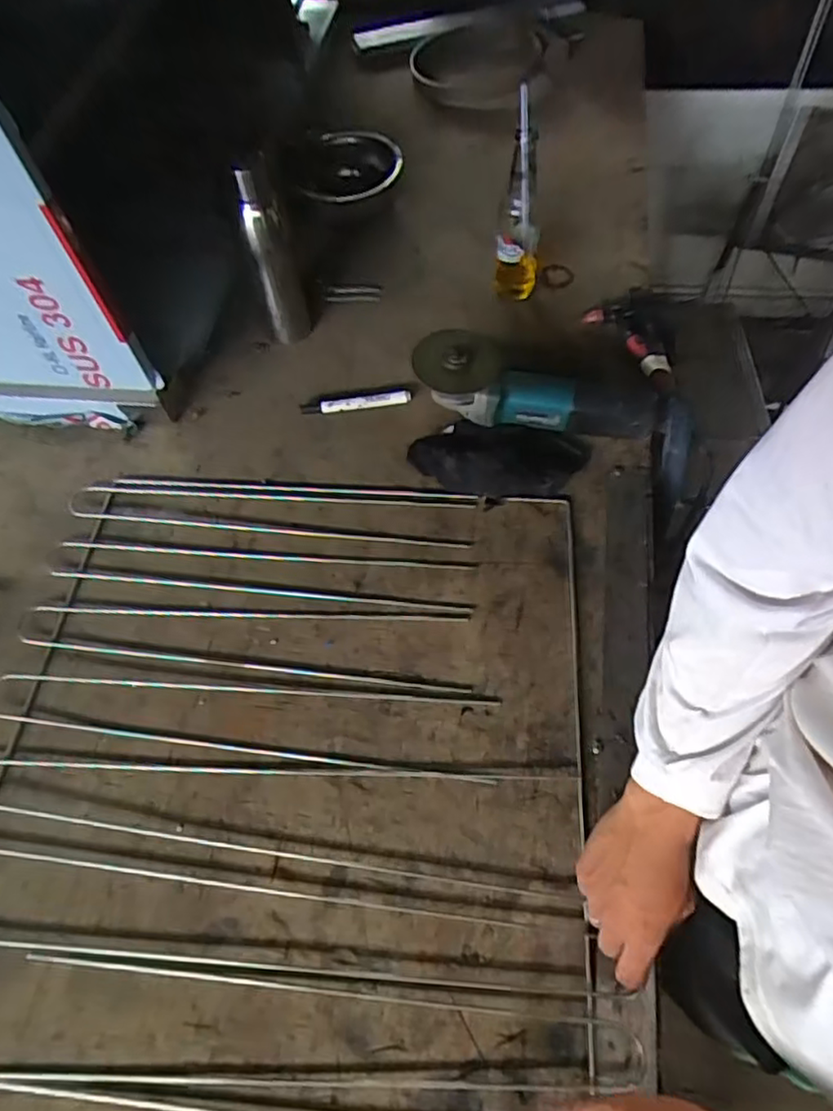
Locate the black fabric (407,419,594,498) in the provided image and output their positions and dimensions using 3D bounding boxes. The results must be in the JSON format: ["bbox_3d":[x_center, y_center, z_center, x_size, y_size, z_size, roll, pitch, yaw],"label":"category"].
[{"bbox_3d":[0.095,-0.114,0.757,0.202,0.032,0.096,4,61,5],"label":"black fabric"}]

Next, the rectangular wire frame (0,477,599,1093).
[{"bbox_3d":[-0.138,0.296,0.552,0.570,0.008,0.878,3,60,5],"label":"rectangular wire frame"}]

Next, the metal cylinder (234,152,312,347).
[{"bbox_3d":[-0.179,-0.374,0.811,0.059,0.223,0.049,-15,61,-6],"label":"metal cylinder"}]

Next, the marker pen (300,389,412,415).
[{"bbox_3d":[-0.078,-0.197,0.828,0.140,0.016,0.017,-7,60,-1],"label":"marker pen"}]

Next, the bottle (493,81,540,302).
[{"bbox_3d":[0.135,-0.443,0.824,0.055,0.240,0.050,6,61,6],"label":"bottle"}]

